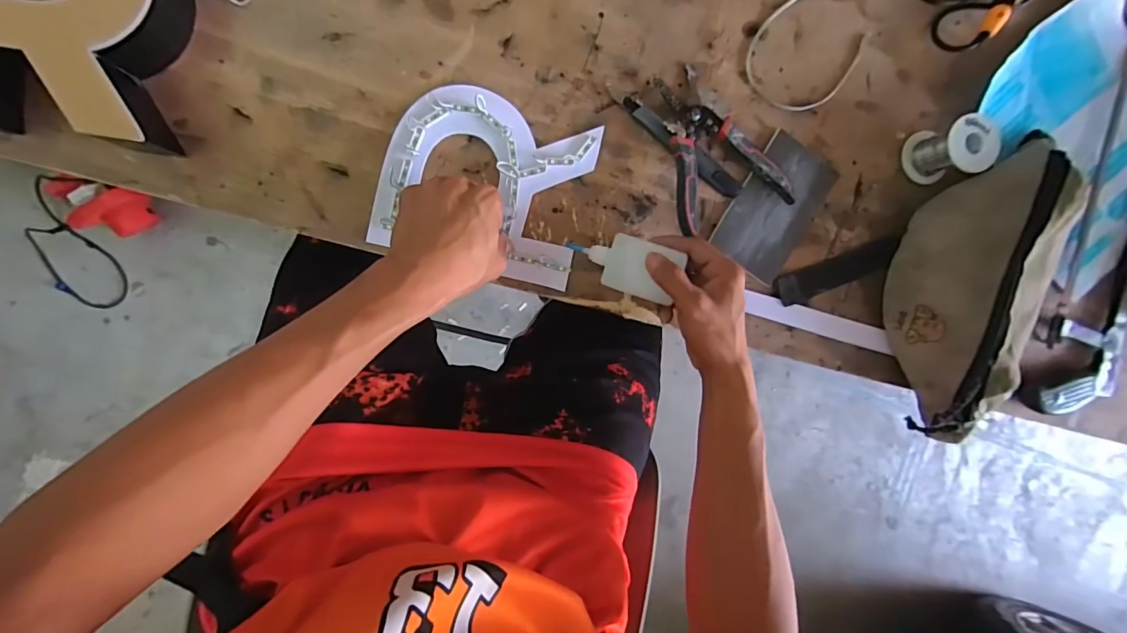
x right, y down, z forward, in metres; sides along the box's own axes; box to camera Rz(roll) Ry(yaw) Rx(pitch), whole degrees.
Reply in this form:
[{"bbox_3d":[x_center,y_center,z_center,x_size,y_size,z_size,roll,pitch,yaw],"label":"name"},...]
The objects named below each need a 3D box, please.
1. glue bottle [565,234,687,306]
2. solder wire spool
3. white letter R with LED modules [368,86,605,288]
[{"bbox_3d":[0.051,-0.050,0.431,0.091,0.025,0.047,20,104,11],"label":"glue bottle"},{"bbox_3d":[0.384,-0.164,0.477,0.052,0.054,0.055,-10,94,-8],"label":"solder wire spool"},{"bbox_3d":[-0.068,-0.118,0.433,0.179,0.016,0.151,13,90,-9],"label":"white letter R with LED modules"}]

